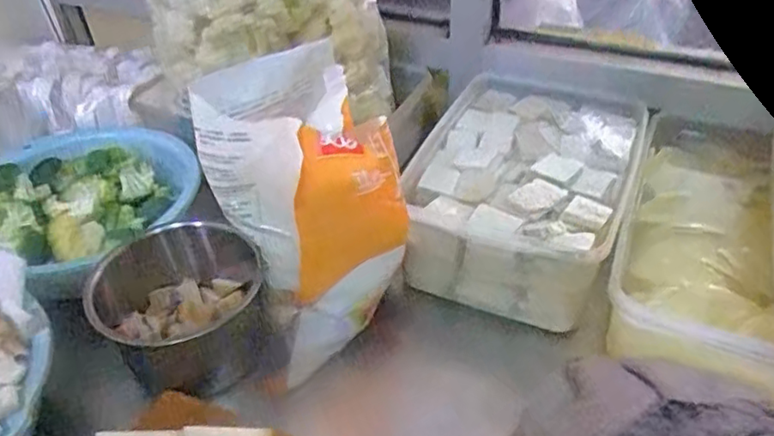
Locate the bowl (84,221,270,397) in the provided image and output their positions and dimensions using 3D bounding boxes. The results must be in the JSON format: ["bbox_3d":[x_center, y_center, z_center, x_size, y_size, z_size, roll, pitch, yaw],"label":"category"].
[{"bbox_3d":[-0.172,0.076,0.530,0.140,0.080,0.125,-11,41,-9],"label":"bowl"}]

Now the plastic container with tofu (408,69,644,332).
[{"bbox_3d":[0.136,-0.032,0.620,0.192,0.095,0.266,13,43,18],"label":"plastic container with tofu"}]

